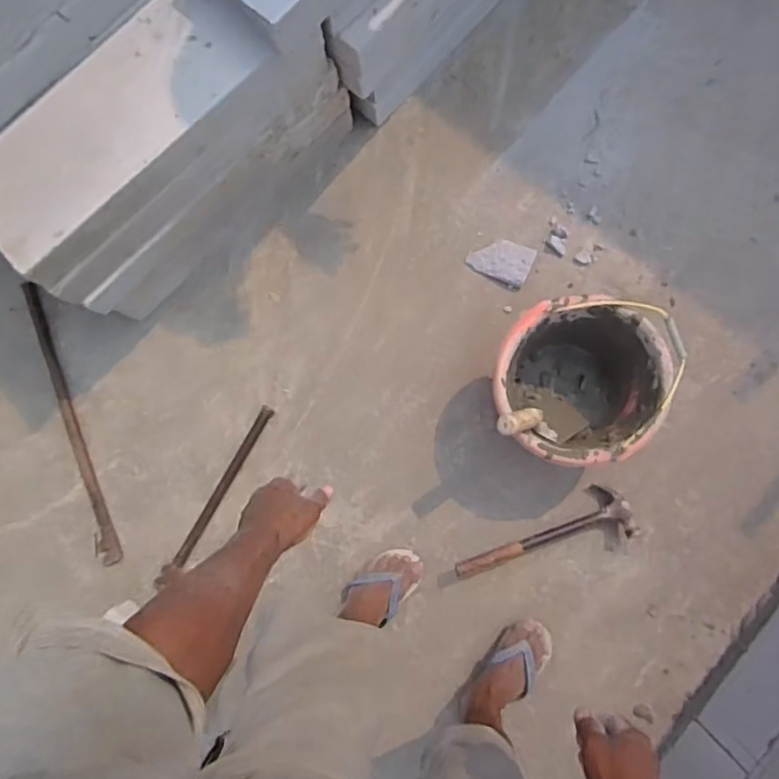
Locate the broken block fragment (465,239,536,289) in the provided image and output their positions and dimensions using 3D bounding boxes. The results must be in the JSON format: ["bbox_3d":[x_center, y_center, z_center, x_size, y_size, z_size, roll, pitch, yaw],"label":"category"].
[{"bbox_3d":[0.224,-0.261,1.290,0.120,0.025,0.079,25,87,5],"label":"broken block fragment"}]

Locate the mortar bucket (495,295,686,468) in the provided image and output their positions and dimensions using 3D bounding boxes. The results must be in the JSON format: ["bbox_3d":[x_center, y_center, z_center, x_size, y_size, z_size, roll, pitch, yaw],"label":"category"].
[{"bbox_3d":[0.338,-0.017,1.178,0.289,0.228,0.280,0,85,3],"label":"mortar bucket"}]

